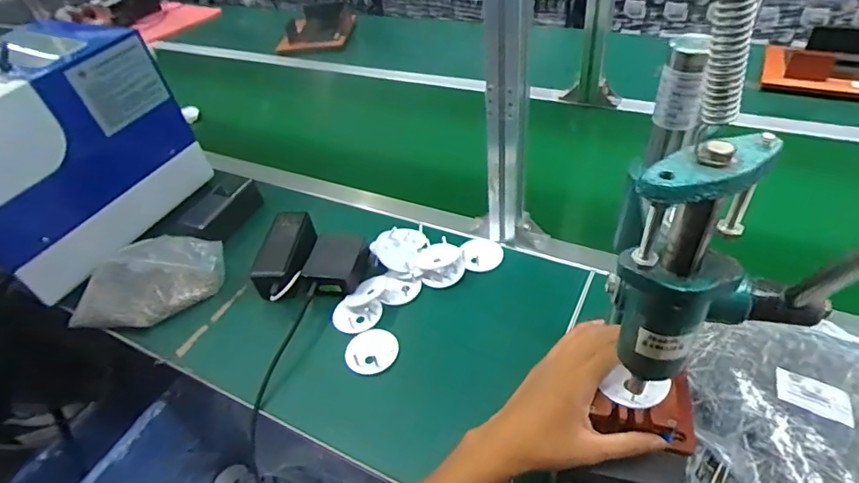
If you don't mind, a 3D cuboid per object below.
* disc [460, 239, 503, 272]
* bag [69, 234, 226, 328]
[{"bbox_3d":[0.074,0.018,0.683,0.055,0.006,0.052,2,56,-4],"label":"disc"},{"bbox_3d":[-0.377,0.055,0.654,0.213,0.094,0.053,-19,43,-12],"label":"bag"}]

